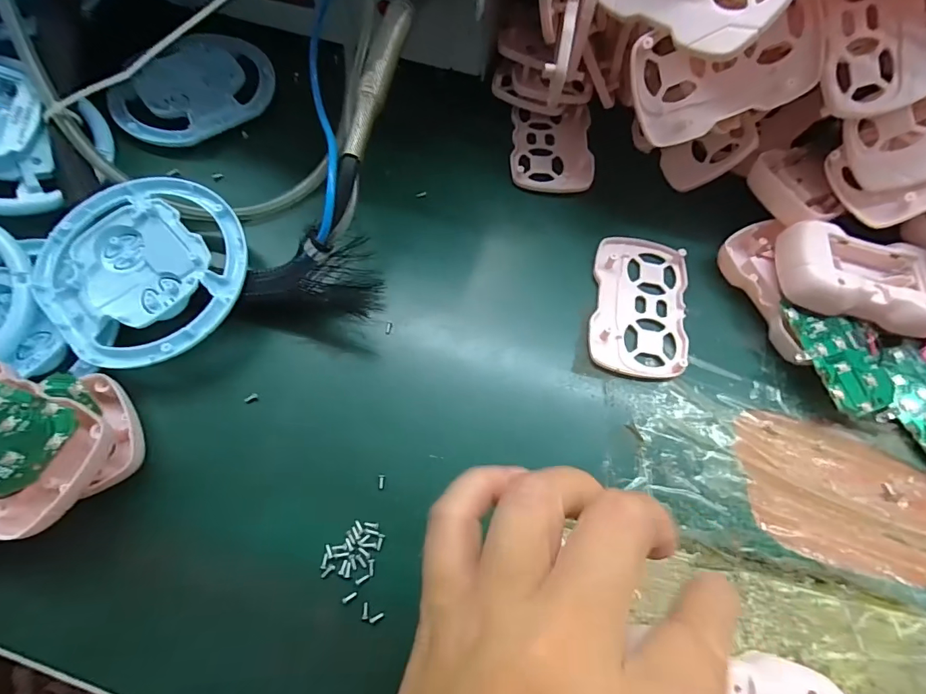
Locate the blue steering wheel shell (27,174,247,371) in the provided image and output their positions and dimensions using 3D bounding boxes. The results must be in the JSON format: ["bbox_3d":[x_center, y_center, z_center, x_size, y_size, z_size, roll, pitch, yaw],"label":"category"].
[{"bbox_3d":[-0.168,-0.042,0.243,0.105,0.027,0.100,1,69,-2],"label":"blue steering wheel shell"}]

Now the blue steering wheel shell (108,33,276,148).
[{"bbox_3d":[-0.180,-0.174,0.305,0.076,0.011,0.100,42,73,12],"label":"blue steering wheel shell"}]

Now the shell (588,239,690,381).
[{"bbox_3d":[0.104,-0.025,0.265,0.055,0.004,0.088,10,69,1],"label":"shell"}]

